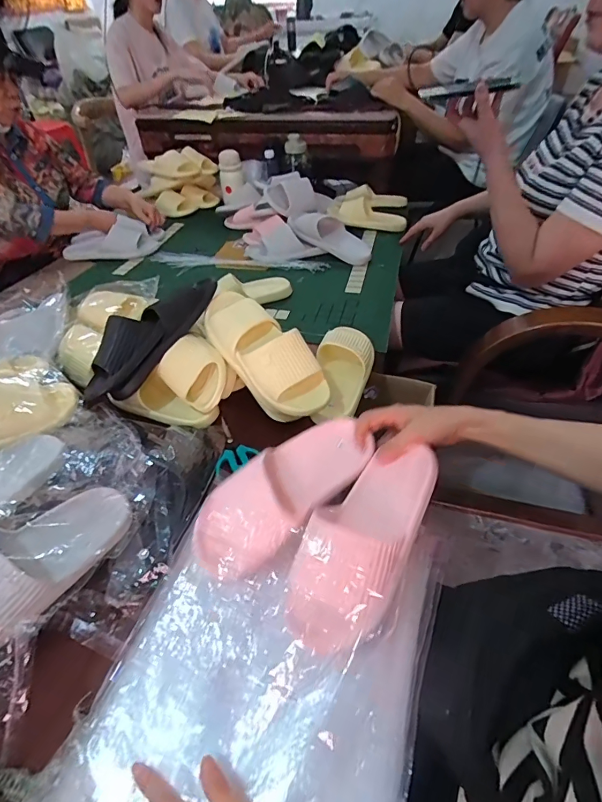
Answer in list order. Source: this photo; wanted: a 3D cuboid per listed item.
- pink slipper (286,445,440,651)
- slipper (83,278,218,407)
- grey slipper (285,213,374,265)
[{"bbox_3d":[0.073,0.152,0.461,0.108,0.062,0.239,27,67,27],"label":"pink slipper"},{"bbox_3d":[-0.262,-0.119,0.718,0.070,0.102,0.293,27,66,28],"label":"slipper"},{"bbox_3d":[0.083,-0.484,1.187,0.286,0.057,0.108,35,55,15],"label":"grey slipper"}]

